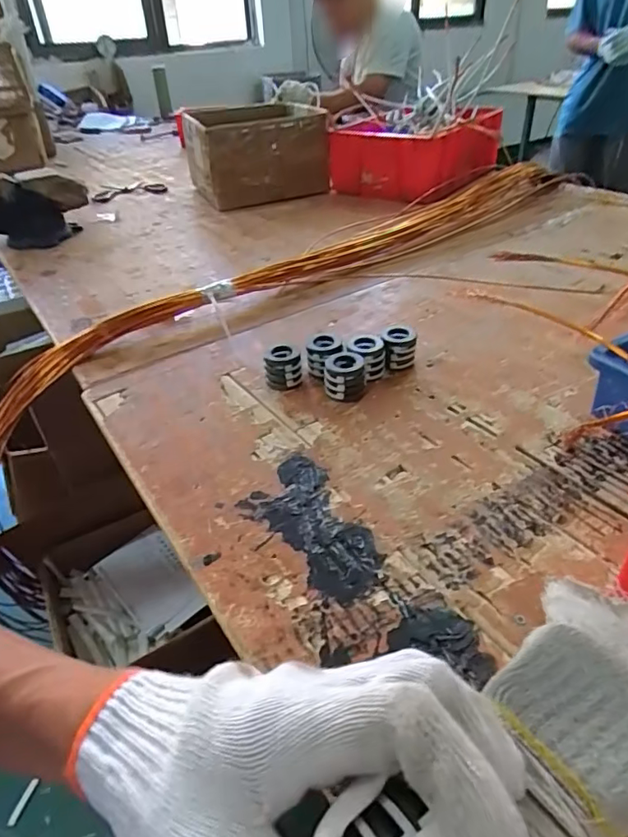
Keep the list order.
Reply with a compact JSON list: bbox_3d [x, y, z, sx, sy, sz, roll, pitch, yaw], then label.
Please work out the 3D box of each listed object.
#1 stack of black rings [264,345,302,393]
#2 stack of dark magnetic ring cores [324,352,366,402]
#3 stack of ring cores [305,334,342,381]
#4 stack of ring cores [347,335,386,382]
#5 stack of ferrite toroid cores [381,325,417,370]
[{"bbox_3d":[-0.039,-0.064,0.662,0.044,0.044,0.045,-25,41,-26],"label":"stack of black rings"},{"bbox_3d":[0.036,-0.049,0.639,0.048,0.040,0.054,-2,36,2],"label":"stack of dark magnetic ring cores"},{"bbox_3d":[0.012,-0.076,0.672,0.047,0.049,0.044,-16,38,-16],"label":"stack of ring cores"},{"bbox_3d":[0.066,-0.073,0.665,0.038,0.048,0.041,29,47,36],"label":"stack of ring cores"},{"bbox_3d":[0.110,-0.089,0.683,0.041,0.047,0.049,0,37,5],"label":"stack of ferrite toroid cores"}]

